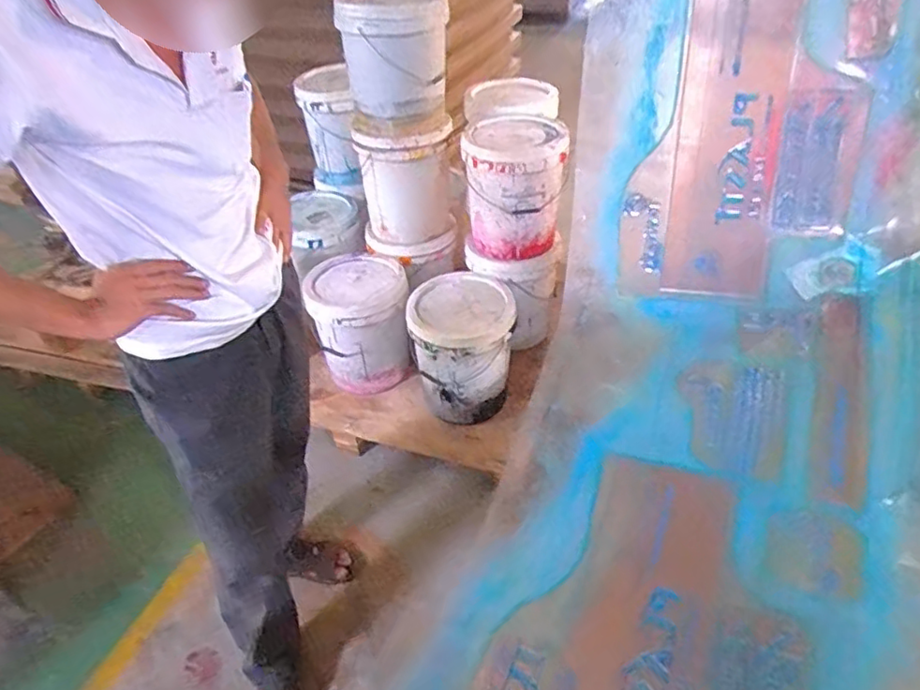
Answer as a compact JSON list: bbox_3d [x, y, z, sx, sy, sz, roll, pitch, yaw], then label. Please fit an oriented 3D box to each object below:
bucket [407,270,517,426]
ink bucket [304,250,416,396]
[{"bbox_3d":[0.005,0.017,1.821,0.278,0.405,0.271,-2,39,1],"label":"bucket"},{"bbox_3d":[-0.309,-0.075,1.966,0.297,0.327,0.298,-5,39,-3],"label":"ink bucket"}]

